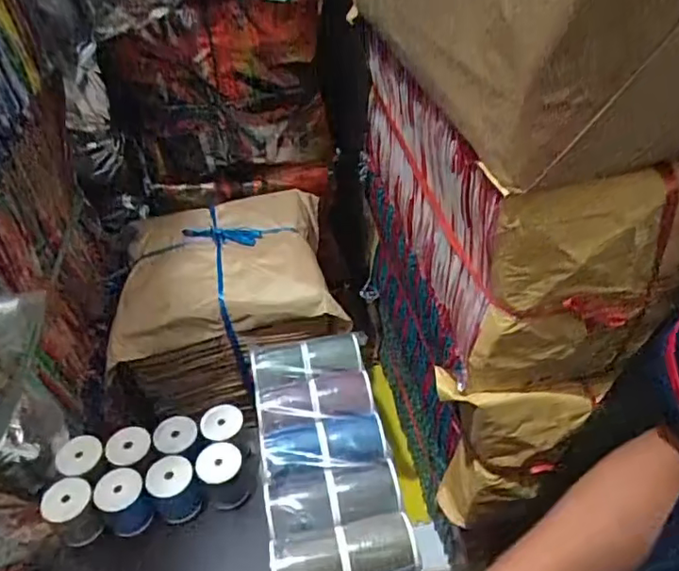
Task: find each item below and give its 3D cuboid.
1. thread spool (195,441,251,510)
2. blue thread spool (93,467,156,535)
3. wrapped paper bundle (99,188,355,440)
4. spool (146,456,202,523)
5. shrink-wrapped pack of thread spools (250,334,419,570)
[{"bbox_3d":[-0.146,0.236,0.714,0.055,0.051,0.061,-12,42,-9],"label":"thread spool"},{"bbox_3d":[-0.261,0.263,0.693,0.054,0.050,0.065,-28,47,-24],"label":"blue thread spool"},{"bbox_3d":[-0.227,0.013,1.118,0.417,0.234,0.381,-10,42,-7],"label":"wrapped paper bundle"},{"bbox_3d":[-0.202,0.252,0.703,0.054,0.053,0.057,-3,42,2],"label":"spool"},{"bbox_3d":[-0.012,0.221,0.639,0.129,0.162,0.292,-9,42,-5],"label":"shrink-wrapped pack of thread spools"}]

